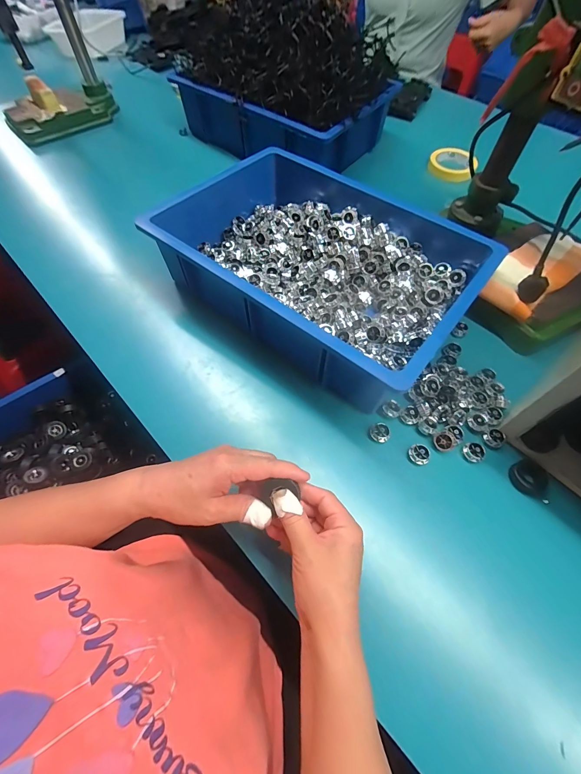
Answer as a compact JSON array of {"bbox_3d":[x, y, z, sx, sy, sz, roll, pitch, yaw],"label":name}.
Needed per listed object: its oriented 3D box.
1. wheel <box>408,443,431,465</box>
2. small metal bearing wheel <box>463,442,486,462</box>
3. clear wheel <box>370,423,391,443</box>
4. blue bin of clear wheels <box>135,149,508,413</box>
[{"bbox_3d":[0.156,0.084,0.396,0.023,0.016,0.025,0,60,0],"label":"wheel"},{"bbox_3d":[0.227,0.080,0.399,0.021,0.015,0.024,-25,63,-13],"label":"small metal bearing wheel"},{"bbox_3d":[0.115,0.058,0.411,0.024,0.013,0.021,40,68,20],"label":"clear wheel"},{"bbox_3d":[0.030,-0.208,0.503,0.483,0.103,0.323,36,67,19],"label":"blue bin of clear wheels"}]

